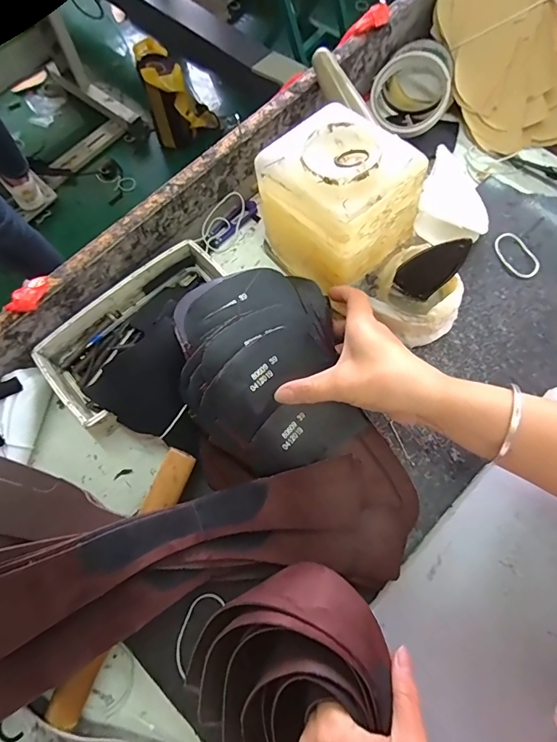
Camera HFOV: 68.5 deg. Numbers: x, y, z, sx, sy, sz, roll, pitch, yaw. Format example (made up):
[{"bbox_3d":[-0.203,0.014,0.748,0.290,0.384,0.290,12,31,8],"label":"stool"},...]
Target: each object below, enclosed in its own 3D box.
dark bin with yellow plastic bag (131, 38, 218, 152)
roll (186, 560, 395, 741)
[{"bbox_3d":[-0.319,-0.882,1.320,0.204,0.256,0.158,-14,72,-3],"label":"dark bin with yellow plastic bag"},{"bbox_3d":[0.030,0.248,0.263,0.139,0.073,0.210,-29,74,-8],"label":"roll"}]

